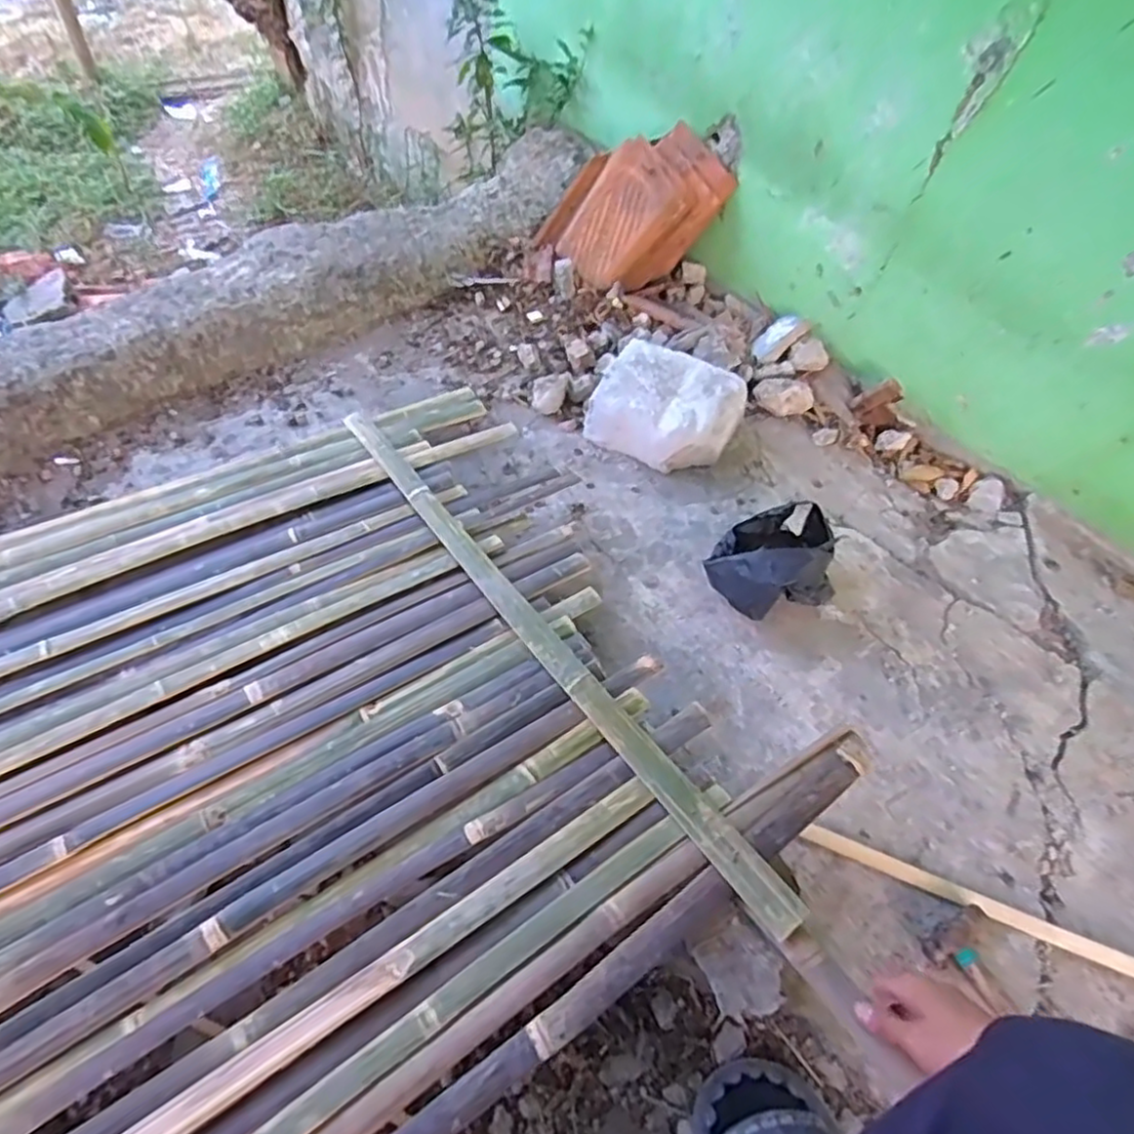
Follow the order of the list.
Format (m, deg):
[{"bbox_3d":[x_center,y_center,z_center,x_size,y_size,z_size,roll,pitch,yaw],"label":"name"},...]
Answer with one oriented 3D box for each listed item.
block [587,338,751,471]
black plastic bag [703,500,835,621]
[{"bbox_3d":[0.173,-0.275,1.192,0.234,0.086,0.195,23,52,12],"label":"block"},{"bbox_3d":[0.290,-0.012,0.980,0.175,0.116,0.145,-19,59,-22],"label":"black plastic bag"}]

